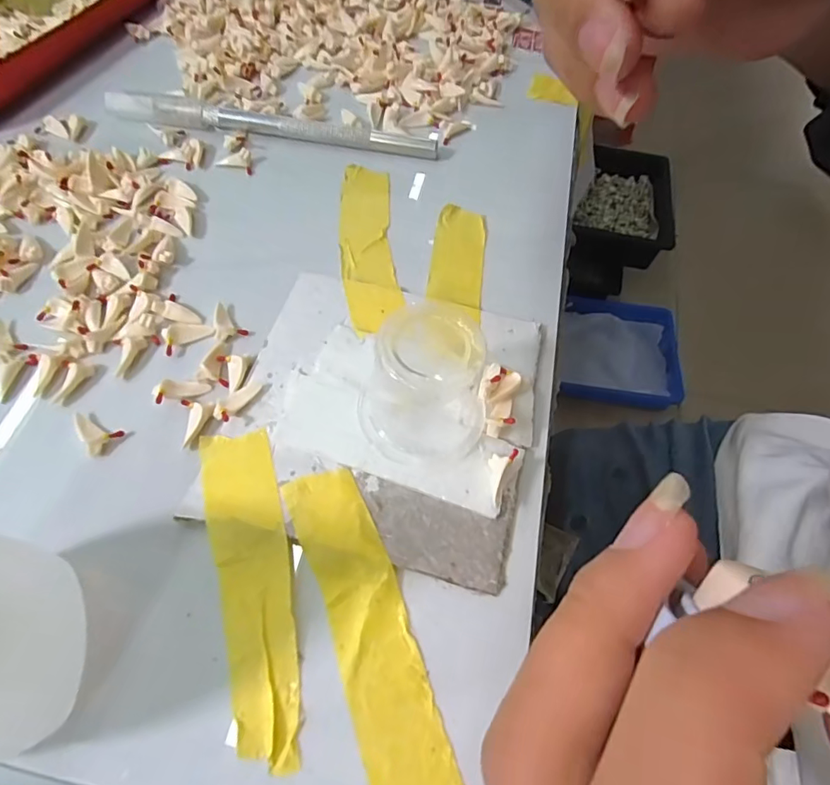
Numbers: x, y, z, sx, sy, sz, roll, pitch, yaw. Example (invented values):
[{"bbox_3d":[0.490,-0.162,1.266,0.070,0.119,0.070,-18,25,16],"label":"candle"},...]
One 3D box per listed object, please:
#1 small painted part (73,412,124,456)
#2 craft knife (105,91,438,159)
[{"bbox_3d":[-0.097,0.012,0.148,0.015,0.006,0.010,32,65,14],"label":"small painted part"},{"bbox_3d":[-0.062,-0.120,0.219,0.144,0.010,0.014,7,60,2],"label":"craft knife"}]

